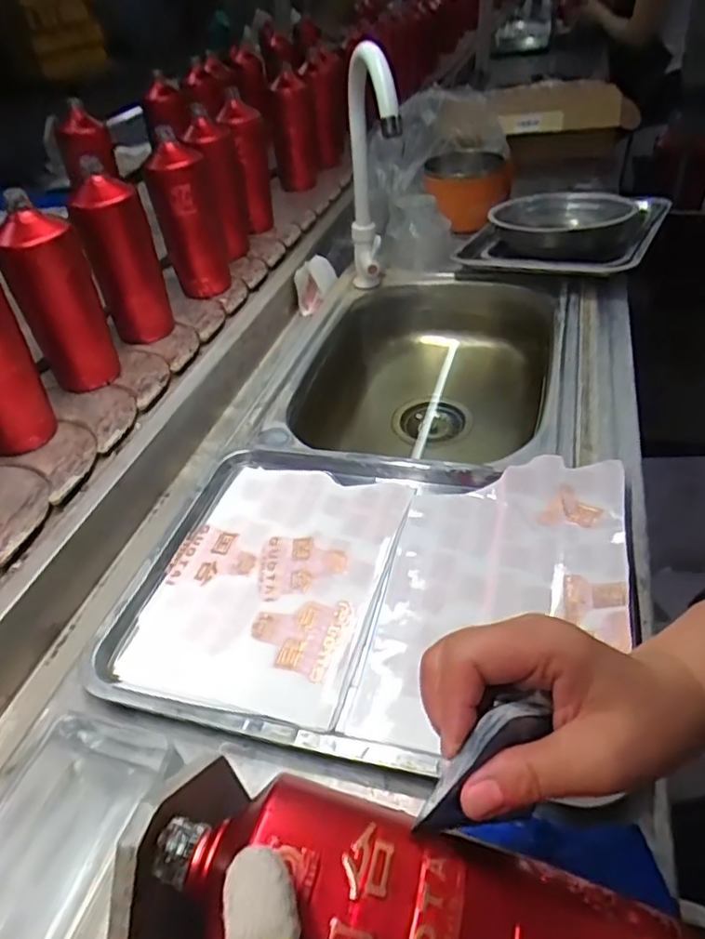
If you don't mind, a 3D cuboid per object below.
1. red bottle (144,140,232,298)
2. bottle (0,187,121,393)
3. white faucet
[{"bbox_3d":[-0.231,-0.348,0.860,0.075,0.191,0.080,-13,43,-9],"label":"red bottle"},{"bbox_3d":[-0.325,-0.187,0.687,0.068,0.205,0.062,-8,43,-4],"label":"bottle"},{"bbox_3d":[0.028,-0.376,0.809,0.048,0.365,0.132,-14,69,-7],"label":"white faucet"}]

